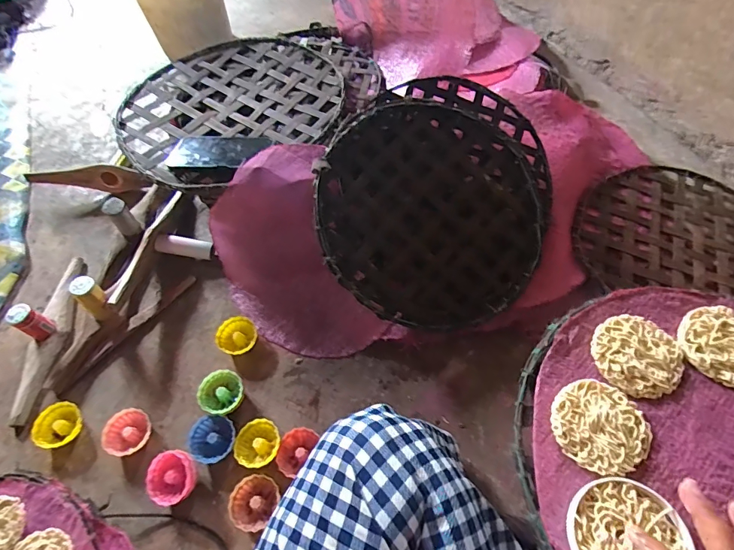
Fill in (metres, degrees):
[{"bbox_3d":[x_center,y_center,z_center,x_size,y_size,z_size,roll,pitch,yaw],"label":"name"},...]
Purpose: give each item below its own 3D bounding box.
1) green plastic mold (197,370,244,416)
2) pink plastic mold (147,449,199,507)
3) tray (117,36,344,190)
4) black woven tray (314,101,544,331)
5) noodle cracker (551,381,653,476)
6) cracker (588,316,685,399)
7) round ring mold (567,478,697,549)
[{"bbox_3d":[-0.212,0.175,0.614,0.060,0.037,0.063,-1,56,2],"label":"green plastic mold"},{"bbox_3d":[-0.255,0.265,0.550,0.063,0.026,0.063,-3,76,13],"label":"pink plastic mold"},{"bbox_3d":[-0.245,-0.317,0.763,0.383,0.028,0.386,-27,59,-15],"label":"tray"},{"bbox_3d":[0.097,-0.095,0.636,0.335,0.025,0.339,-2,81,-10],"label":"black woven tray"},{"bbox_3d":[0.208,0.134,0.372,0.079,0.008,0.077,-1,56,2],"label":"noodle cracker"},{"bbox_3d":[0.263,0.076,0.405,0.078,0.009,0.078,-1,56,2],"label":"cracker"},{"bbox_3d":[0.204,0.205,0.322,0.090,0.012,0.085,-1,56,2],"label":"round ring mold"}]

